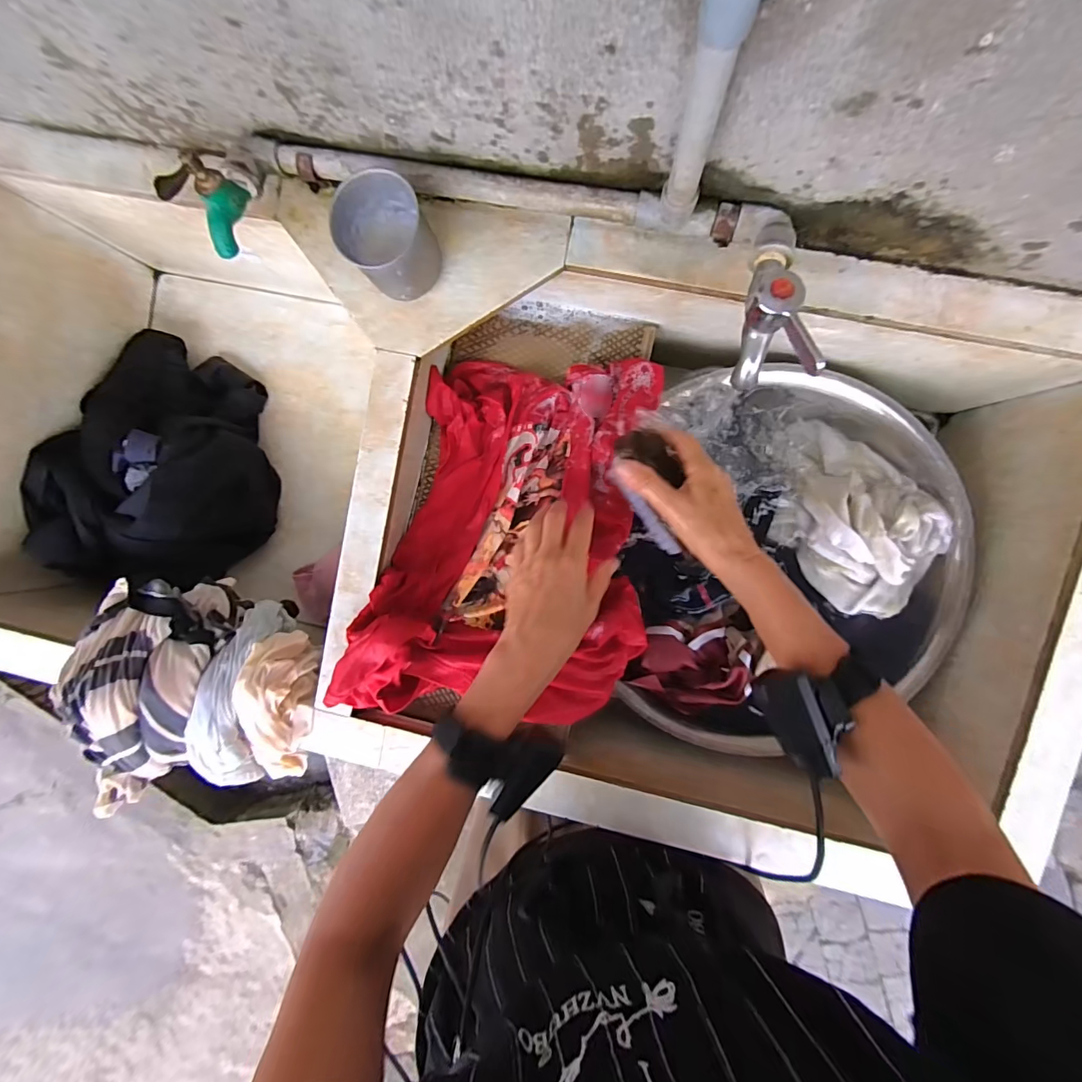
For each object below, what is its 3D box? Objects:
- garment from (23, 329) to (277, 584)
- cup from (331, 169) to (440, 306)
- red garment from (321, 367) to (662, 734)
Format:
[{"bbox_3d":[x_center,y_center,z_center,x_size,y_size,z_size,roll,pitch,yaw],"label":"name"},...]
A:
[{"bbox_3d":[-0.491,-0.109,0.614,0.219,0.142,0.291,14,97,6],"label":"garment"},{"bbox_3d":[-0.125,-0.253,0.395,0.074,0.068,0.072,1,96,7],"label":"cup"},{"bbox_3d":[-0.028,-0.005,0.451,0.260,0.130,0.347,6,96,7],"label":"red garment"}]

